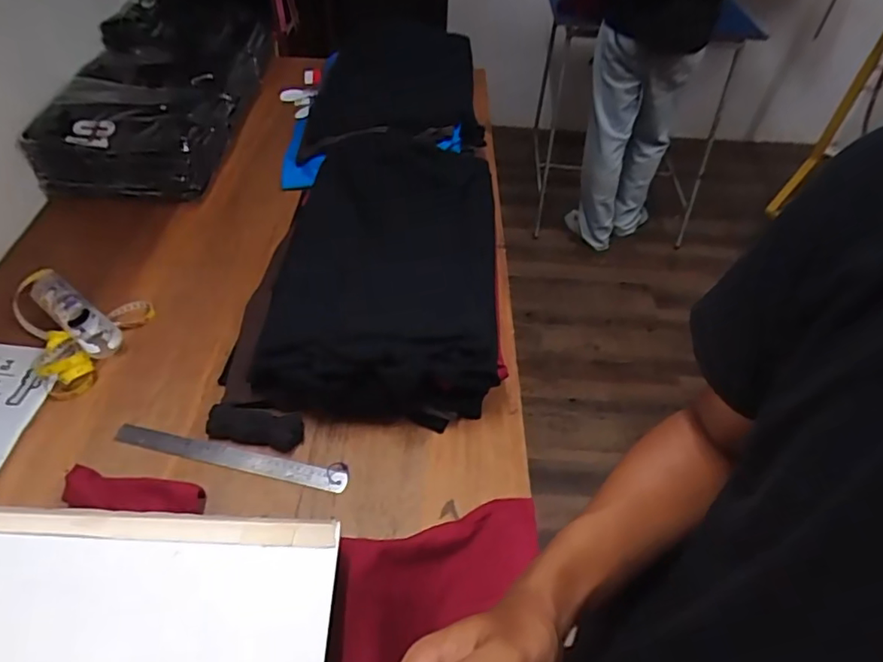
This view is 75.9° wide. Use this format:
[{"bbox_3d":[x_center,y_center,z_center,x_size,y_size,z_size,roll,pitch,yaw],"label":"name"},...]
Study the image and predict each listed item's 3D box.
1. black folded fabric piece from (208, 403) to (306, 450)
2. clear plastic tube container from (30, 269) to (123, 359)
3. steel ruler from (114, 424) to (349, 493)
[{"bbox_3d":[-0.256,0.128,0.786,0.127,0.020,0.055,9,47,2],"label":"black folded fabric piece"},{"bbox_3d":[-0.570,-0.030,0.874,0.202,0.054,0.056,32,52,22],"label":"clear plastic tube container"},{"bbox_3d":[-0.284,0.170,0.767,0.320,0.006,0.034,10,55,5],"label":"steel ruler"}]

